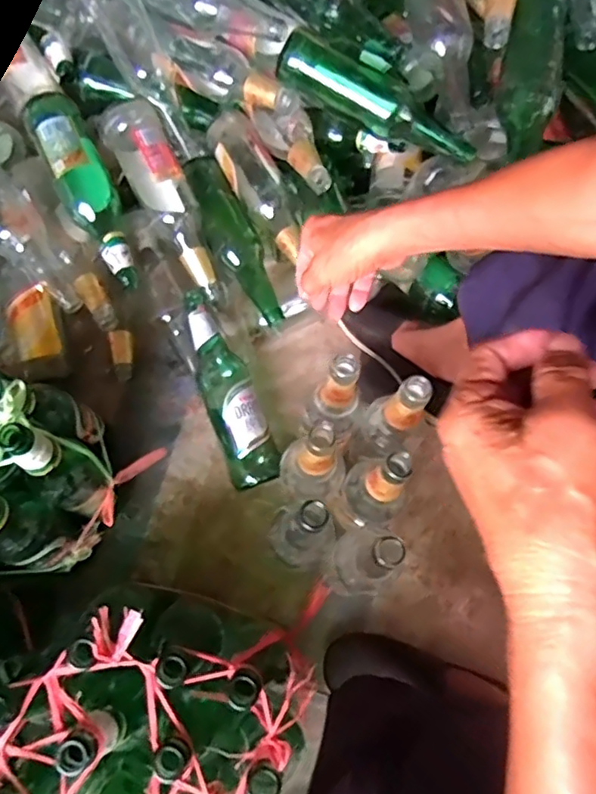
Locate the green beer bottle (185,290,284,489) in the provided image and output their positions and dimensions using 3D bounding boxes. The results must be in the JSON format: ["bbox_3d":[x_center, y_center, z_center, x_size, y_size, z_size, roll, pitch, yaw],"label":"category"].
[{"bbox_3d":[-0.088,-0.008,0.725,0.075,0.056,0.250,-22,73,-9],"label":"green beer bottle"}]

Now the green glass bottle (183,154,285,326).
[{"bbox_3d":[-0.087,-0.214,0.758,0.064,0.055,0.255,-21,73,-8],"label":"green glass bottle"}]

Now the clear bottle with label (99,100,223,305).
[{"bbox_3d":[-0.169,-0.255,0.746,0.077,0.071,0.273,-26,95,-10],"label":"clear bottle with label"}]

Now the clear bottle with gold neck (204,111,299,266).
[{"bbox_3d":[-0.050,-0.284,0.786,0.067,0.068,0.230,-30,75,-11],"label":"clear bottle with gold neck"}]

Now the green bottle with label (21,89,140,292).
[{"bbox_3d":[-0.267,-0.261,0.726,0.067,0.060,0.265,-25,90,-10],"label":"green bottle with label"}]

